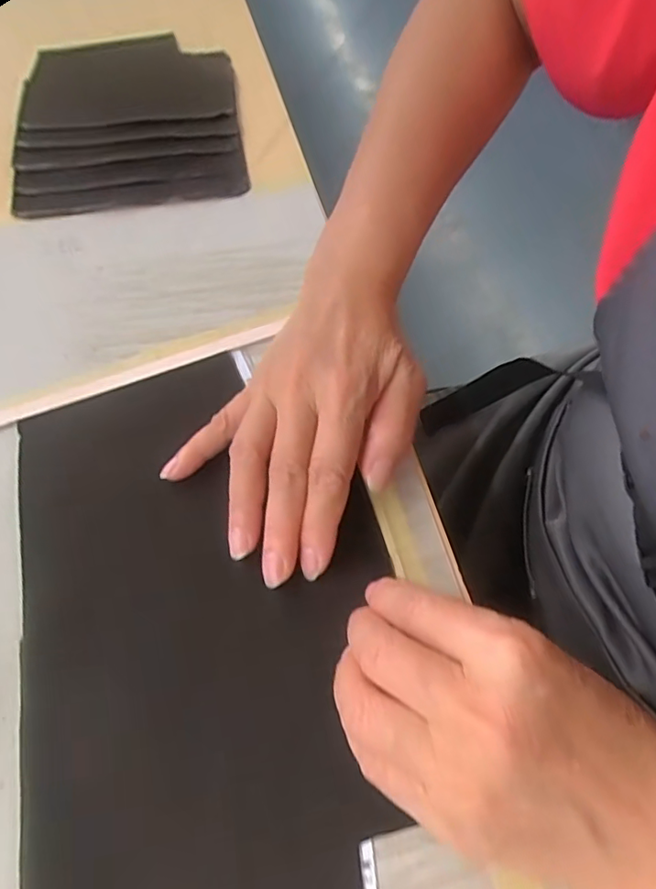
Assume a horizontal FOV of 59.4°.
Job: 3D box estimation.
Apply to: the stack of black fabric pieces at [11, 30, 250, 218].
[{"bbox_3d":[-0.160,-0.262,0.461,0.169,0.009,0.195,-9,66,-4],"label":"stack of black fabric pieces"}]

